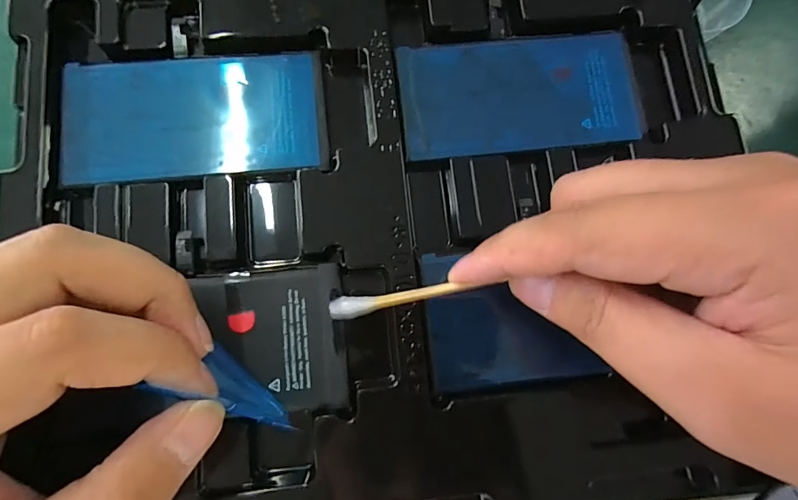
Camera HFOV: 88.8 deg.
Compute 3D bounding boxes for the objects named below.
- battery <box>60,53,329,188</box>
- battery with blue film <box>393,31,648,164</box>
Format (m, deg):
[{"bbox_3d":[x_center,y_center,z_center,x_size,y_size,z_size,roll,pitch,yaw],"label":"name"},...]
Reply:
[{"bbox_3d":[-0.077,-0.051,0.154,0.095,0.004,0.048,-5,81,-4],"label":"battery"},{"bbox_3d":[0.049,-0.062,0.162,0.095,0.004,0.047,-6,81,-4],"label":"battery with blue film"}]

